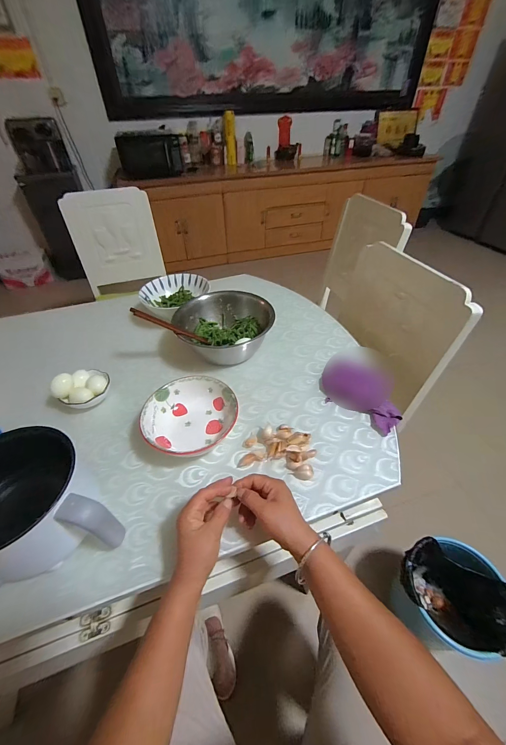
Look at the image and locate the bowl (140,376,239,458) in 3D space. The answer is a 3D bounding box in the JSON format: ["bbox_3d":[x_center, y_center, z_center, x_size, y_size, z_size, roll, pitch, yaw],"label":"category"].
[{"bbox_3d":[-0.123,0.092,0.565,0.160,0.068,0.176,-1,44,1],"label":"bowl"}]

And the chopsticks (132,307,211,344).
[{"bbox_3d":[-0.177,-0.098,0.650,0.187,0.014,0.014,21,33,-33],"label":"chopsticks"}]

